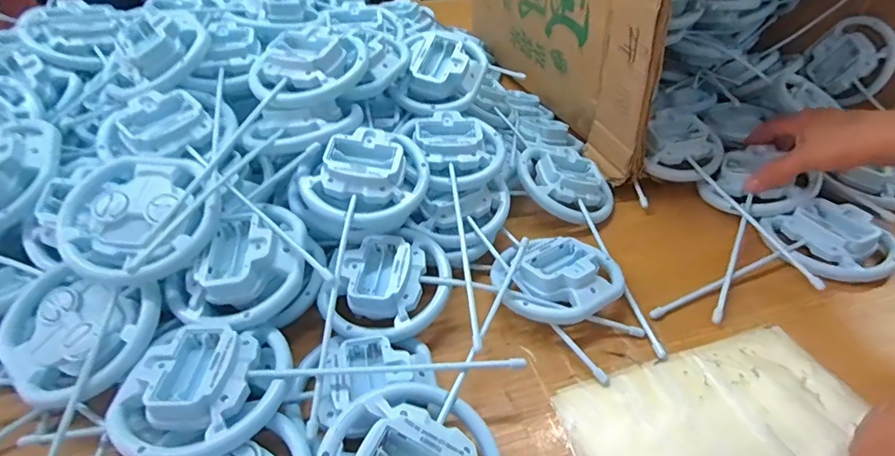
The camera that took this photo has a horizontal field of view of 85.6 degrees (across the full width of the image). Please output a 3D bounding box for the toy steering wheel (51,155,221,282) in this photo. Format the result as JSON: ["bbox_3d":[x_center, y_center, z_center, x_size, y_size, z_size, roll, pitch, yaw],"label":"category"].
[{"bbox_3d":[-0.220,-0.011,0.343,0.100,0.018,0.100,2,64,-3],"label":"toy steering wheel"}]

